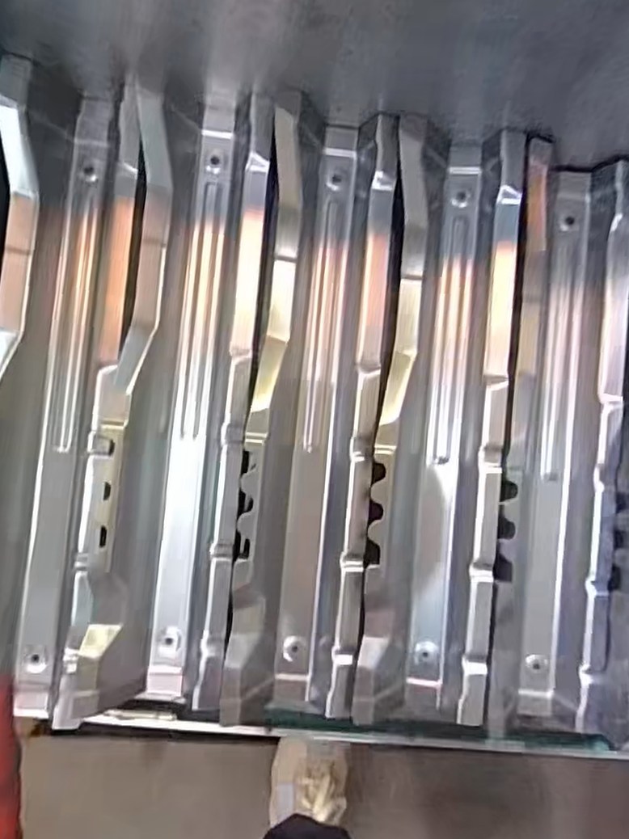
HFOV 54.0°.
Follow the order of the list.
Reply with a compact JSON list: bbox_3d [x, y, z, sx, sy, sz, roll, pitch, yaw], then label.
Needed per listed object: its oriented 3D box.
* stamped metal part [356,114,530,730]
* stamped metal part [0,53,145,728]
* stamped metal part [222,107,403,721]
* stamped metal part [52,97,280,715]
[{"bbox_3d":[0.128,0.004,0.641,0.138,0.079,0.590,5,86,-3],"label":"stamped metal part"},{"bbox_3d":[-0.244,-0.025,0.591,0.142,0.087,0.588,6,87,-3],"label":"stamped metal part"},{"bbox_3d":[0.003,-0.016,0.615,0.135,0.071,0.577,5,86,-3],"label":"stamped metal part"},{"bbox_3d":[-0.140,-0.023,0.598,0.158,0.077,0.586,6,86,-3],"label":"stamped metal part"}]

